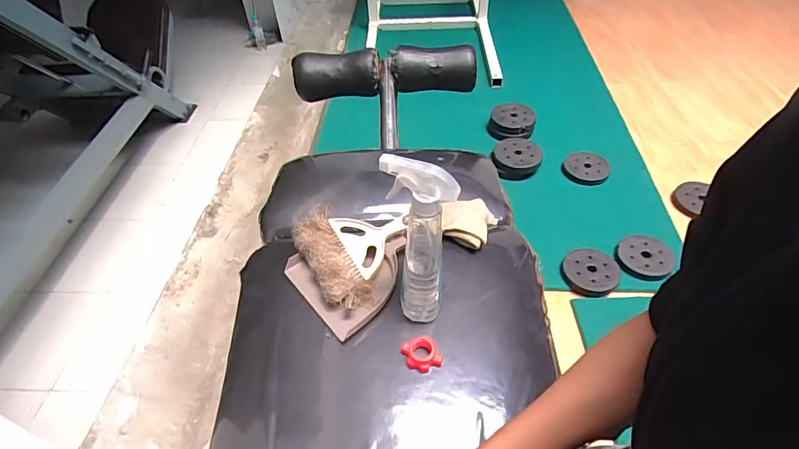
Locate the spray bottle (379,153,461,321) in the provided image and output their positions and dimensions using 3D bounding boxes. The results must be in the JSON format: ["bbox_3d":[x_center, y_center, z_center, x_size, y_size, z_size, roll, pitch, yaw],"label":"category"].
[{"bbox_3d":[0.023,0.022,0.555,0.075,0.216,0.084,-5,45,-1],"label":"spray bottle"}]

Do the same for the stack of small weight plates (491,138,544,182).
[{"bbox_3d":[0.456,-0.267,1.825,0.197,0.059,0.189,-7,45,-4],"label":"stack of small weight plates"}]

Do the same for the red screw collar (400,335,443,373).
[{"bbox_3d":[0.027,0.158,0.571,0.042,0.011,0.044,-2,45,2],"label":"red screw collar"}]

